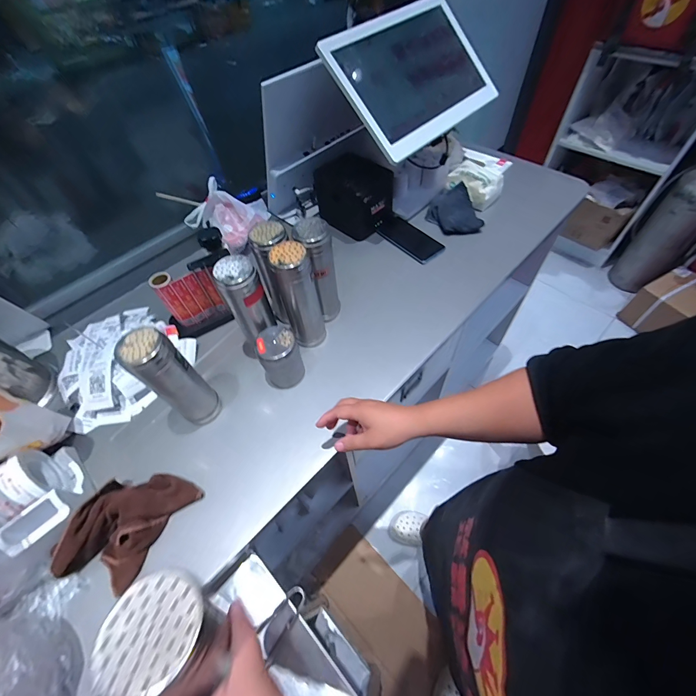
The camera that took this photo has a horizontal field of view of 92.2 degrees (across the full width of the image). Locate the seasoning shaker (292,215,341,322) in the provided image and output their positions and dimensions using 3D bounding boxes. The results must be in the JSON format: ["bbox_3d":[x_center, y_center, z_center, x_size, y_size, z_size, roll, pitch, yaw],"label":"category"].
[{"bbox_3d":[-0.051,-0.132,0.614,0.070,0.200,0.072,-2,56,3],"label":"seasoning shaker"}]

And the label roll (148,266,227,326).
[{"bbox_3d":[-0.298,-0.098,0.648,0.097,0.127,0.032,-26,58,-13],"label":"label roll"}]

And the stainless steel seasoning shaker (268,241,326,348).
[{"bbox_3d":[-0.084,-0.084,0.587,0.064,0.203,0.064,-8,56,-1],"label":"stainless steel seasoning shaker"}]

